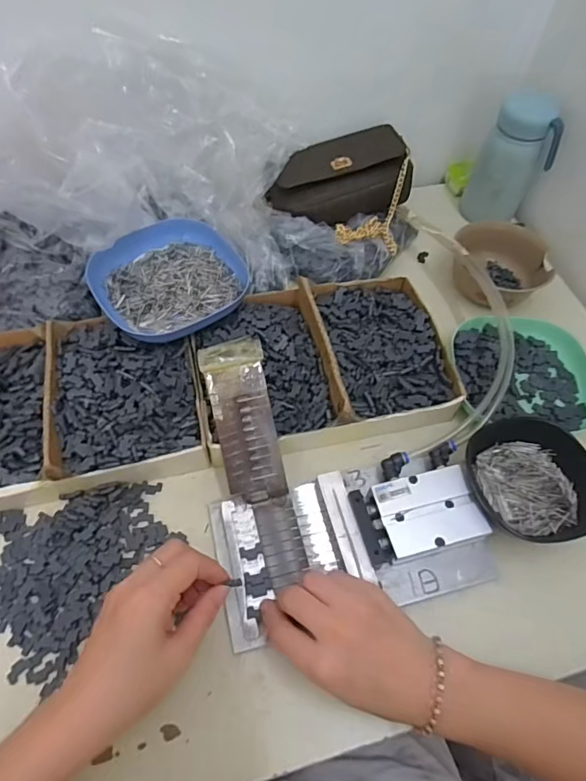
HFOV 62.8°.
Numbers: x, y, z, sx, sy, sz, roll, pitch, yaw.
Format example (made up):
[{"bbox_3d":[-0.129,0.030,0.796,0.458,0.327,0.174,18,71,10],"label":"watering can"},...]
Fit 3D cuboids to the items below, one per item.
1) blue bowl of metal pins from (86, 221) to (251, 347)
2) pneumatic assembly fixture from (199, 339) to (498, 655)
[{"bbox_3d":[-0.123,-0.114,0.488,0.146,0.033,0.130,-24,61,-17],"label":"blue bowl of metal pins"},{"bbox_3d":[0.037,0.064,0.402,0.213,0.076,0.218,-10,58,-9],"label":"pneumatic assembly fixture"}]

